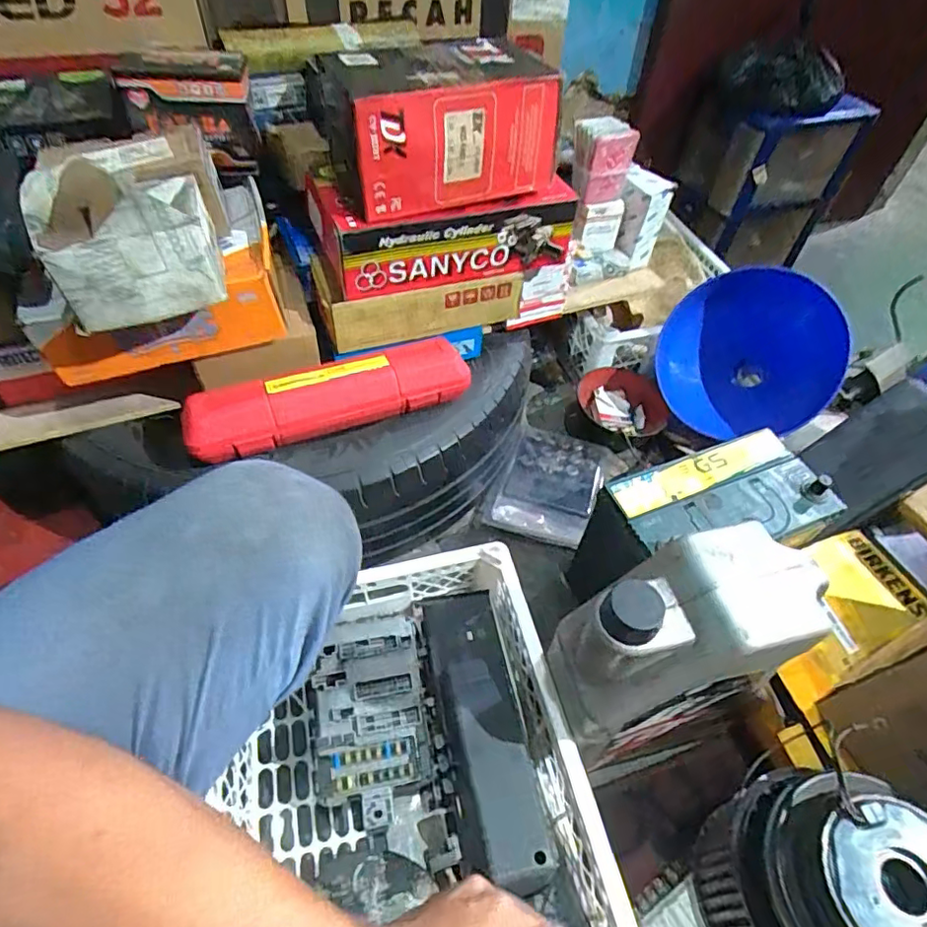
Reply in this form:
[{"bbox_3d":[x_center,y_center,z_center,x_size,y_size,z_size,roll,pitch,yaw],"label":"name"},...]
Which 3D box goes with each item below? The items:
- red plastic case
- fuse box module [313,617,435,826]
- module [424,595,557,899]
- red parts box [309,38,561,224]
[{"bbox_3d":[-0.140,-0.071,0.598,0.299,0.044,0.071,-19,55,-17],"label":"red plastic case"},{"bbox_3d":[-0.093,0.252,0.559,0.107,0.036,0.182,-6,52,-8],"label":"fuse box module"},{"bbox_3d":[0.012,0.254,0.548,0.086,0.045,0.269,-7,53,-9],"label":"module"},{"bbox_3d":[-0.027,-0.343,0.563,0.209,0.103,0.141,-21,56,-19],"label":"red parts box"}]

